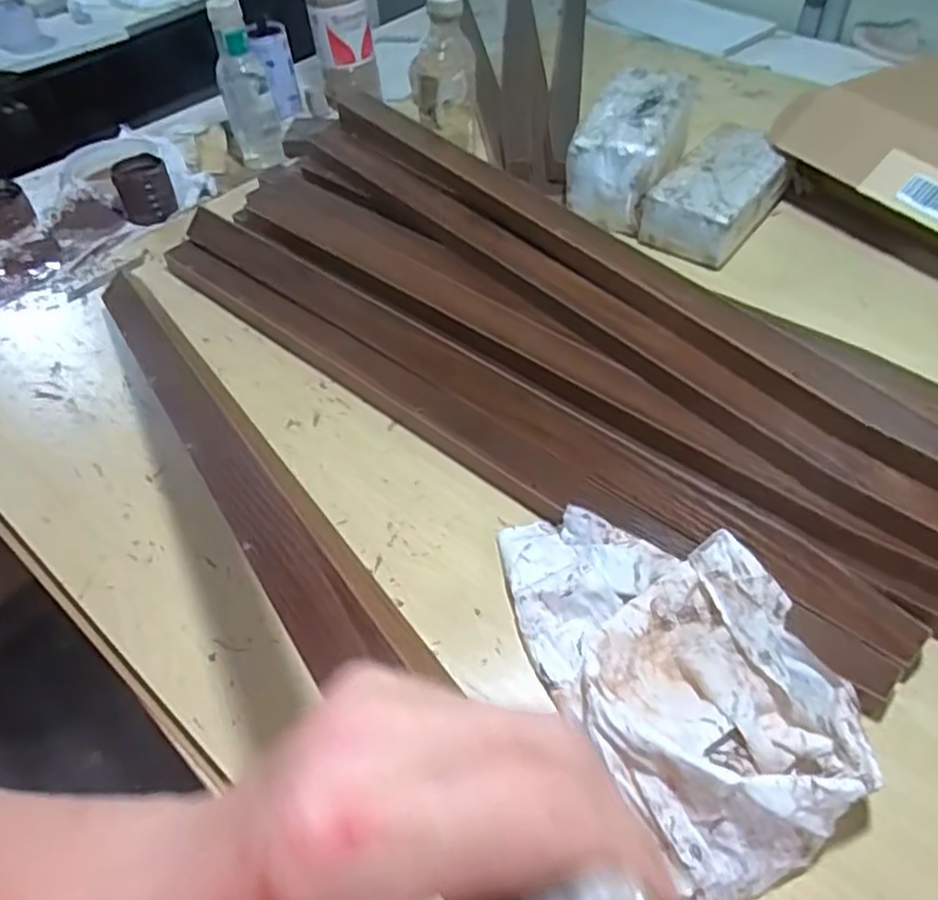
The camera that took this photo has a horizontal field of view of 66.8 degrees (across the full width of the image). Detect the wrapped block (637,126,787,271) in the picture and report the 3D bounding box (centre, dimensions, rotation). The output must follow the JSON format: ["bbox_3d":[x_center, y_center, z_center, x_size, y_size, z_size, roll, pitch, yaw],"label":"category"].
[{"bbox_3d":[0.289,-0.293,0.821,0.108,0.070,0.190,32,58,27],"label":"wrapped block"}]

